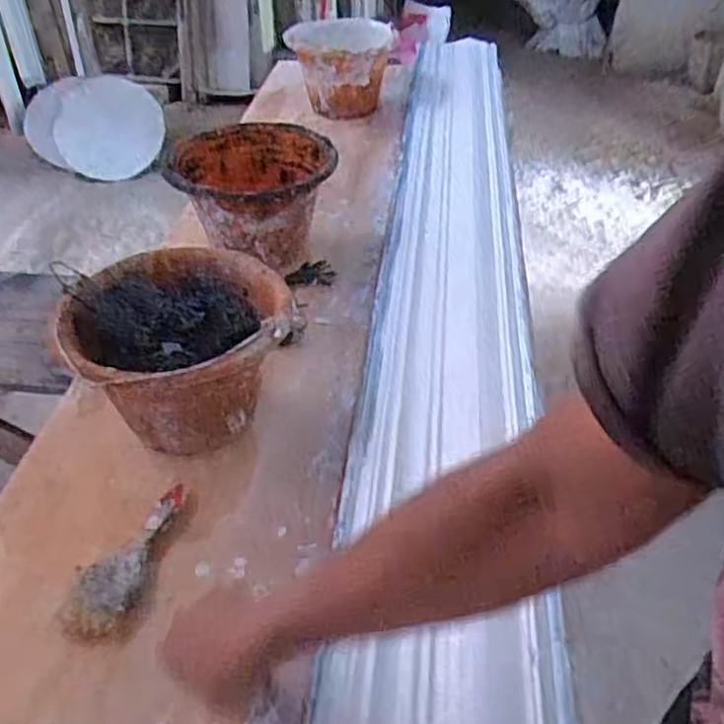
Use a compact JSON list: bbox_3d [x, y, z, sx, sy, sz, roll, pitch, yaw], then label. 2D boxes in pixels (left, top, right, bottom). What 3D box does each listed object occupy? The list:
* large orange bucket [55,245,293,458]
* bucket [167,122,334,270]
[{"bbox_3d":[-0.204,-0.014,0.797,0.233,0.164,0.236,0,40,0],"label":"large orange bucket"},{"bbox_3d":[-0.167,-0.260,1.100,0.235,0.160,0.241,2,40,2],"label":"bucket"}]

